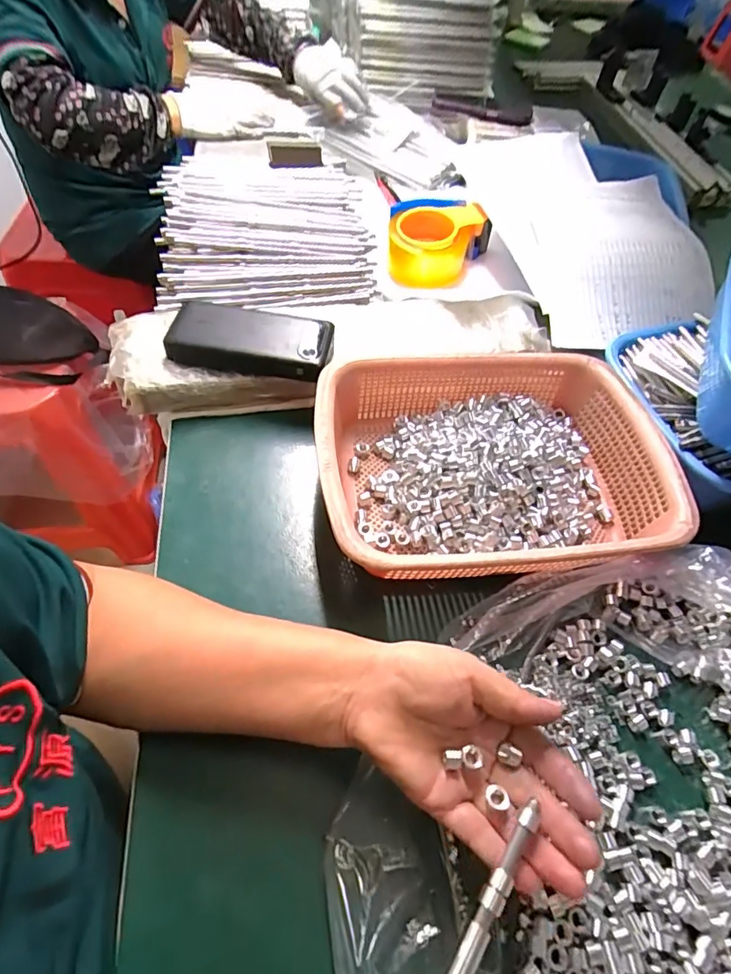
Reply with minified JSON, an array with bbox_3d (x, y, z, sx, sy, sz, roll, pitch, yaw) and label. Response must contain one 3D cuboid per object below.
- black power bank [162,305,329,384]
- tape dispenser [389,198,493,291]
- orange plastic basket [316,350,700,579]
[{"bbox_3d":[-0.111,-0.146,0.495,0.153,0.023,0.070,6,56,-1],"label":"black power bank"},{"bbox_3d":[0.098,-0.319,0.670,0.133,0.068,0.106,7,56,-1],"label":"tape dispenser"},{"bbox_3d":[0.107,-0.022,0.438,0.287,0.072,0.211,-5,57,-9],"label":"orange plastic basket"}]

